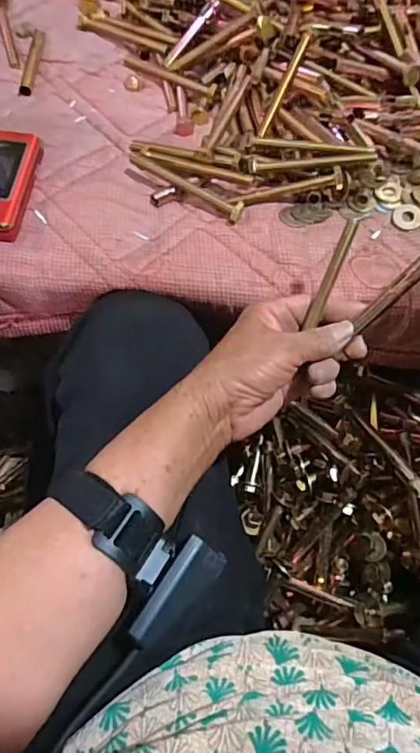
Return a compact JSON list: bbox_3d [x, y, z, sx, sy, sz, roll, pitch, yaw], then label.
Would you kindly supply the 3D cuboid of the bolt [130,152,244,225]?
[{"bbox_3d":[-0.022,-0.163,0.442,0.109,0.016,0.015,30,68,11],"label":"bolt"}]

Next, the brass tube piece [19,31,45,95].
[{"bbox_3d":[-0.175,-0.312,0.511,0.013,0.007,0.089,3,65,-1],"label":"brass tube piece"}]

